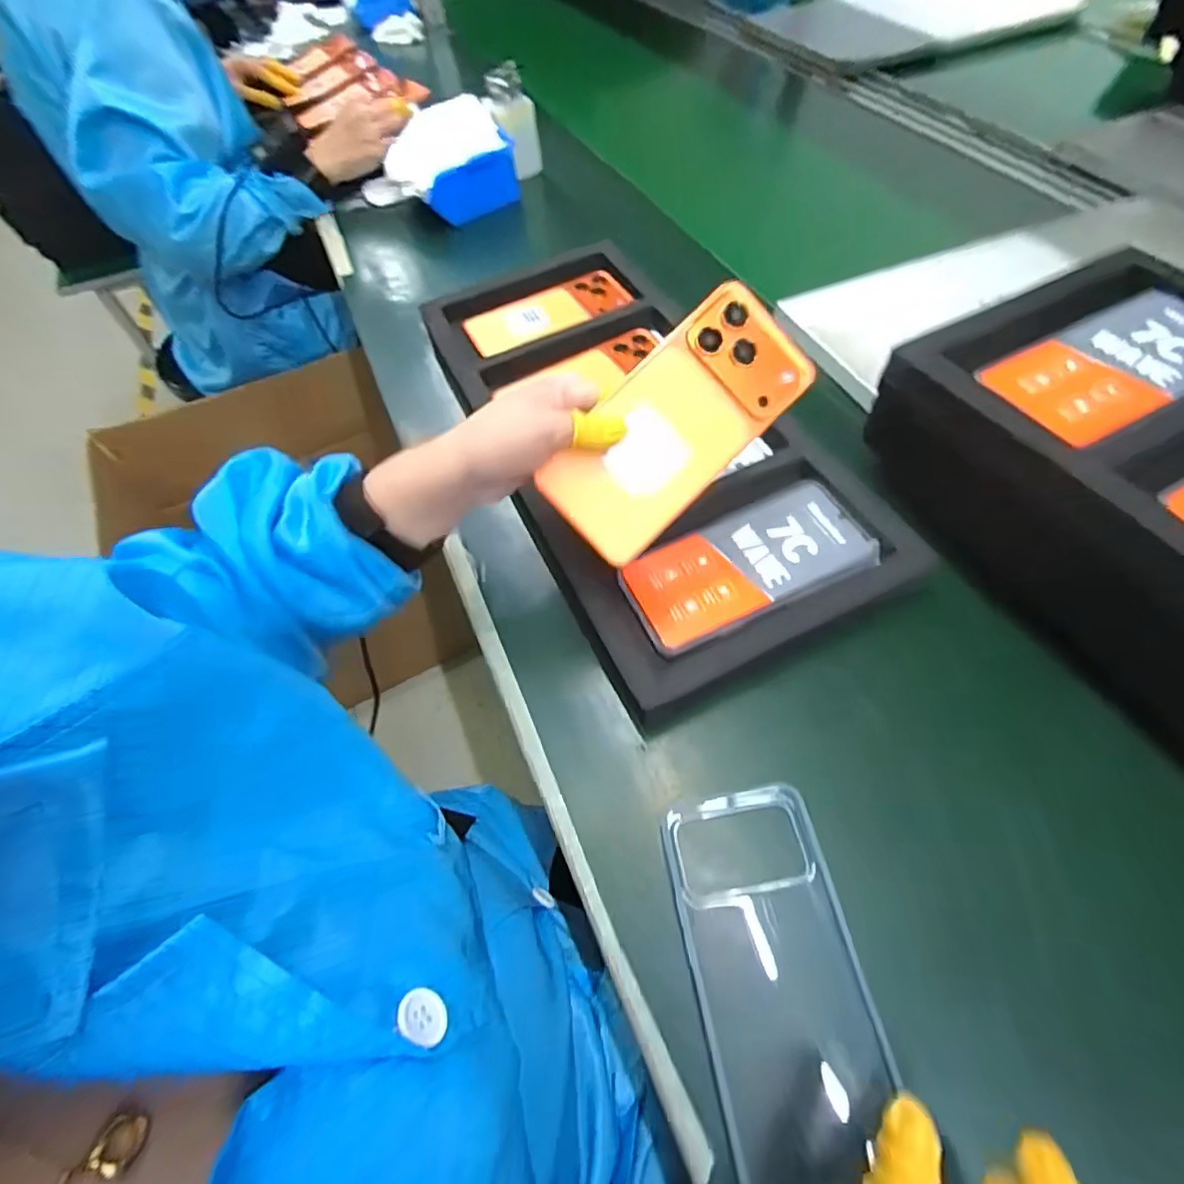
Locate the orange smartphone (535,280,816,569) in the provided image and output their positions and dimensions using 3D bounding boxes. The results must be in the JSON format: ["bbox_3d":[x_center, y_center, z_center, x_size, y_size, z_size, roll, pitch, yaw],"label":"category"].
[{"bbox_3d":[0.046,-0.095,0.327,0.162,0.007,0.076,-44,94,1],"label":"orange smartphone"}]

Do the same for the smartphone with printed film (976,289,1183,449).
[{"bbox_3d":[0.320,-0.139,0.345,0.169,0.010,0.073,-25,59,-12],"label":"smartphone with printed film"}]

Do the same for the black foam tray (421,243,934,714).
[{"bbox_3d":[0.022,-0.144,0.476,0.214,0.046,0.479,-23,61,-13],"label":"black foam tray"}]

